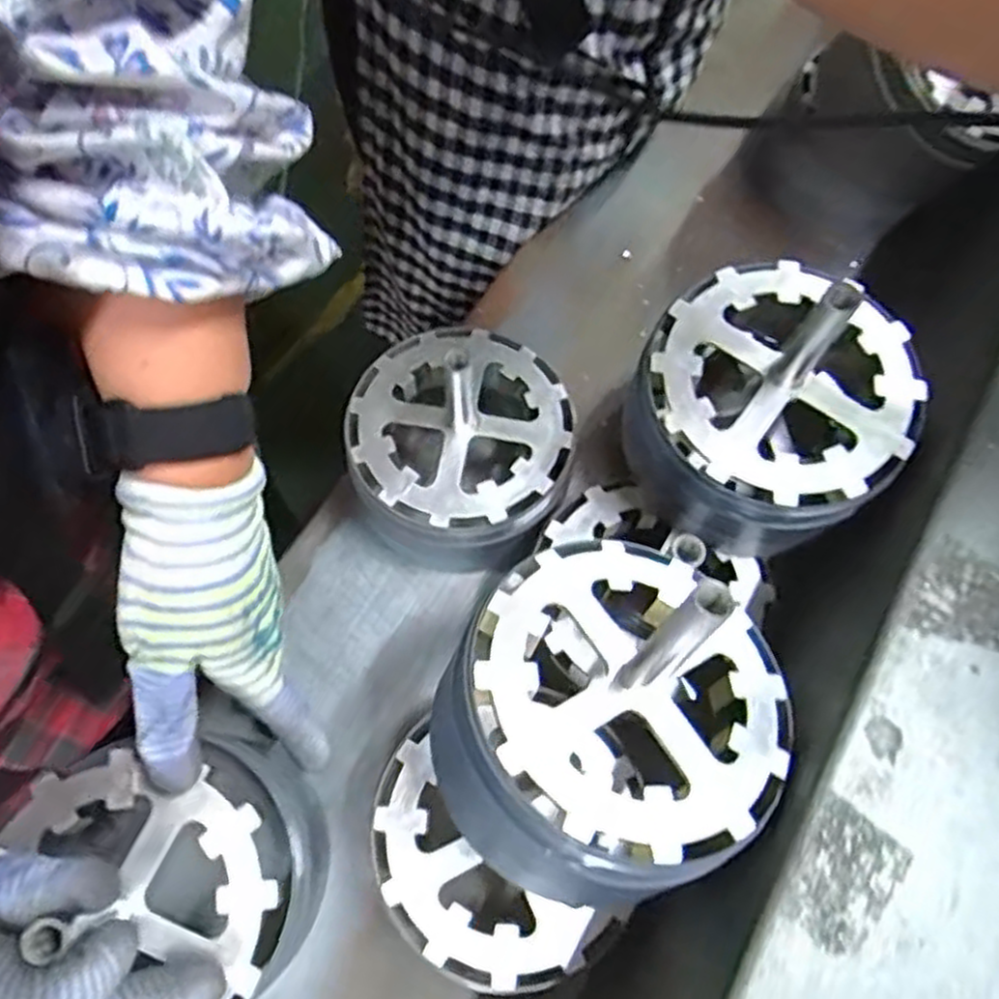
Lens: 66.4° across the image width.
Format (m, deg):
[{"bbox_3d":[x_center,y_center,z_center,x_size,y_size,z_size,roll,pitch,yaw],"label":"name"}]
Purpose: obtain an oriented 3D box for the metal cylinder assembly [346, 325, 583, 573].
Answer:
[{"bbox_3d":[-0.023,-0.029,0.458,0.127,0.088,0.124,0,69,-1],"label":"metal cylinder assembly"}]

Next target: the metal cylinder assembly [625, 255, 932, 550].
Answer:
[{"bbox_3d":[0.132,-0.052,0.360,0.121,0.128,0.121,0,69,-1],"label":"metal cylinder assembly"}]

